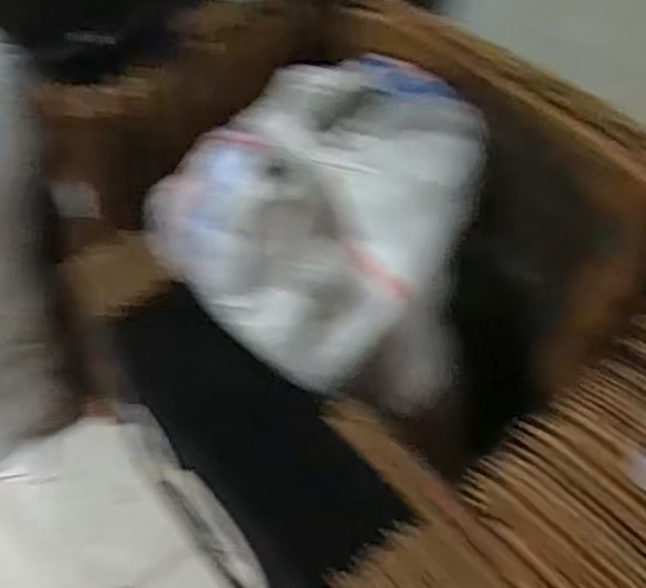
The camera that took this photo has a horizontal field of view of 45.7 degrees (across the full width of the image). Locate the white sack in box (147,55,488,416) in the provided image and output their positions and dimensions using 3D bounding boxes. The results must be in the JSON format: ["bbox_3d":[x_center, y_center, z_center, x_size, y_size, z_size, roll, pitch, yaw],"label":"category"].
[{"bbox_3d":[-0.011,-0.105,1.086,0.429,0.297,0.378,23,57,16],"label":"white sack in box"}]

